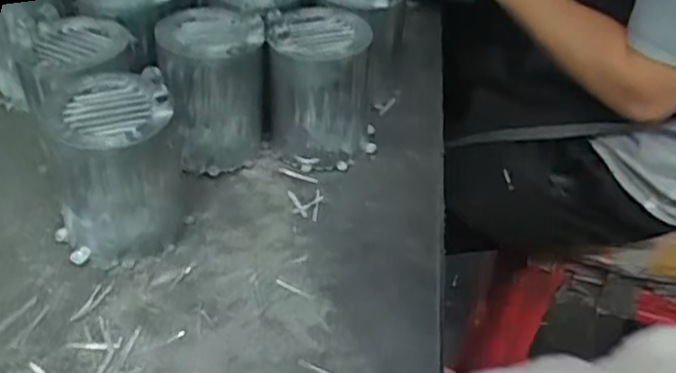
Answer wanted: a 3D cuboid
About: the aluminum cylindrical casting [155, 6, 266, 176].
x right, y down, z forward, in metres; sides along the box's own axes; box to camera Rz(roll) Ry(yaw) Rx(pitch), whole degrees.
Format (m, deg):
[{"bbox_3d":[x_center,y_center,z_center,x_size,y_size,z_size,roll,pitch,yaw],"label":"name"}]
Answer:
[{"bbox_3d":[-0.105,-0.082,0.574,0.080,0.115,0.075,1,41,-1],"label":"aluminum cylindrical casting"}]

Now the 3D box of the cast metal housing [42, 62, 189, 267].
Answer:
[{"bbox_3d":[-0.165,-0.020,0.499,0.090,0.121,0.099,-11,43,-14],"label":"cast metal housing"}]

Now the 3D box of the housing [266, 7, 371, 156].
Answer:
[{"bbox_3d":[-0.015,-0.090,0.585,0.086,0.113,0.092,-1,41,-3],"label":"housing"}]

